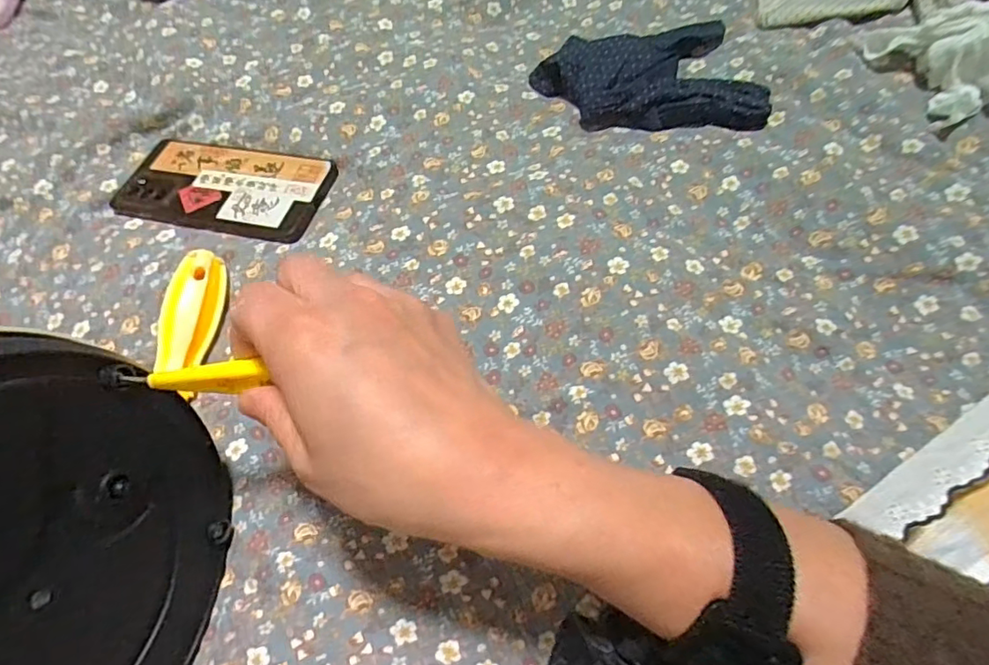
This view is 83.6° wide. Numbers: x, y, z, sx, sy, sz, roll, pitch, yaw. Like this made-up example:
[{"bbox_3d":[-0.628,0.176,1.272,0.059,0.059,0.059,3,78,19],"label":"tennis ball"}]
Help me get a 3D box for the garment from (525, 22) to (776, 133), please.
[{"bbox_3d":[0.113,-0.194,0.408,0.159,0.020,0.108,1,61,7],"label":"garment"}]

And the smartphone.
[{"bbox_3d":[-0.203,-0.112,0.415,0.162,0.009,0.078,11,62,13],"label":"smartphone"}]

